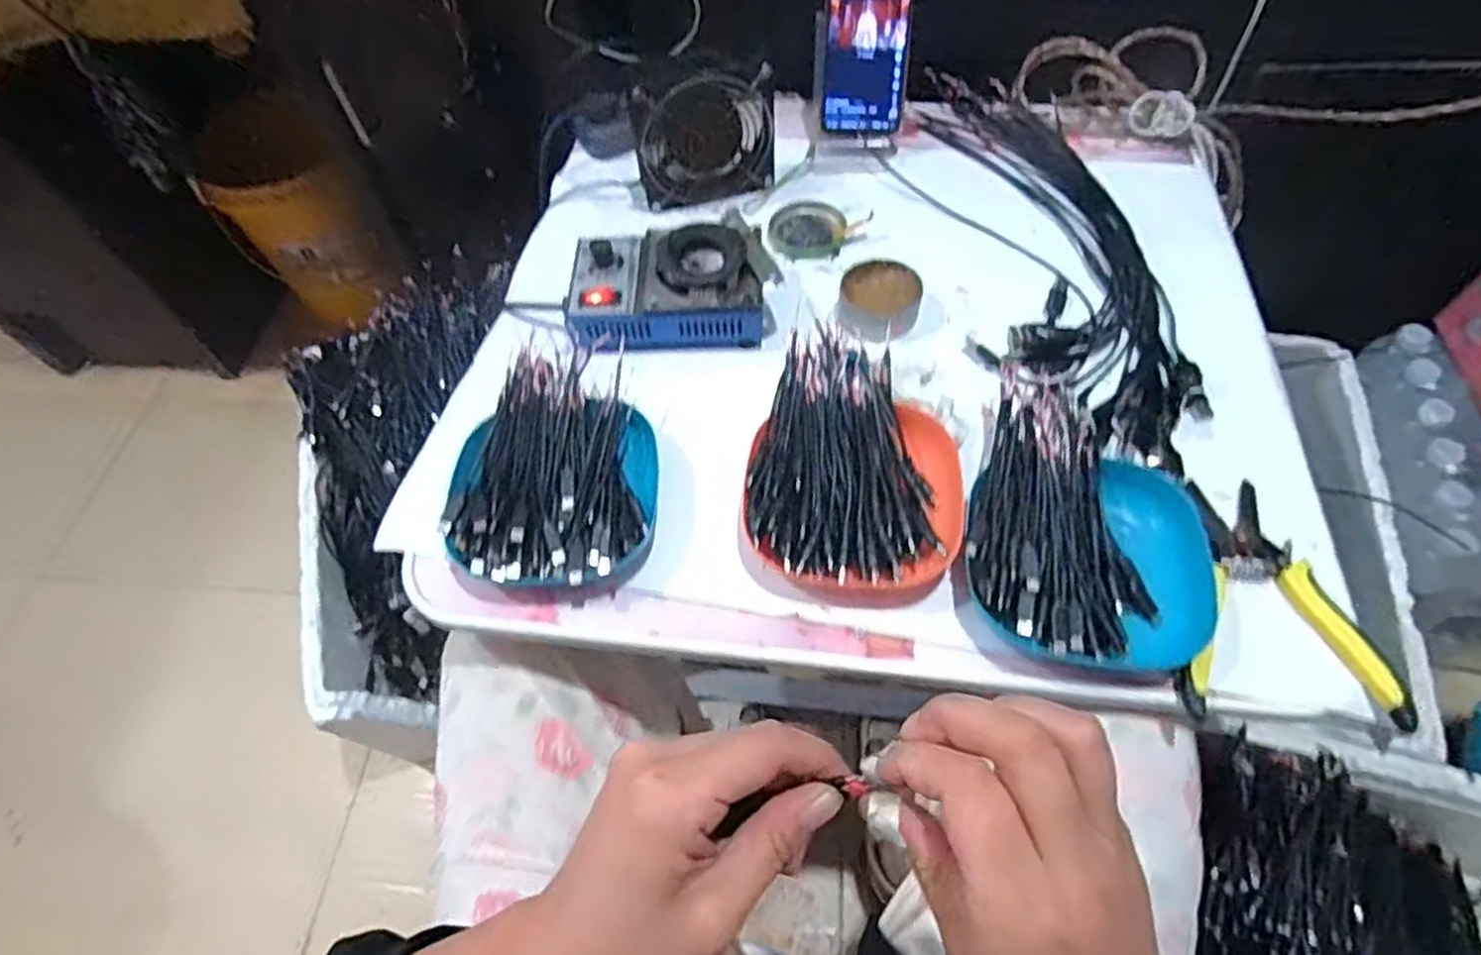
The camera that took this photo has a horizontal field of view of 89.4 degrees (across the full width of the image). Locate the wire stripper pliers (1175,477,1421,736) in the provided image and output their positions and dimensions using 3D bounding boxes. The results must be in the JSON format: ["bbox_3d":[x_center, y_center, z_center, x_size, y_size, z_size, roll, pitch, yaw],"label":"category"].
[{"bbox_3d":[0.315,0.068,0.452,0.116,0.021,0.155,3,59,6],"label":"wire stripper pliers"}]

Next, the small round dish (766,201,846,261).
[{"bbox_3d":[0.059,-0.218,0.660,0.064,0.017,0.062,-2,59,3],"label":"small round dish"}]

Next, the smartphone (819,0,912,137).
[{"bbox_3d":[0.114,-0.403,0.675,0.074,0.166,0.007,5,23,7],"label":"smartphone"}]

